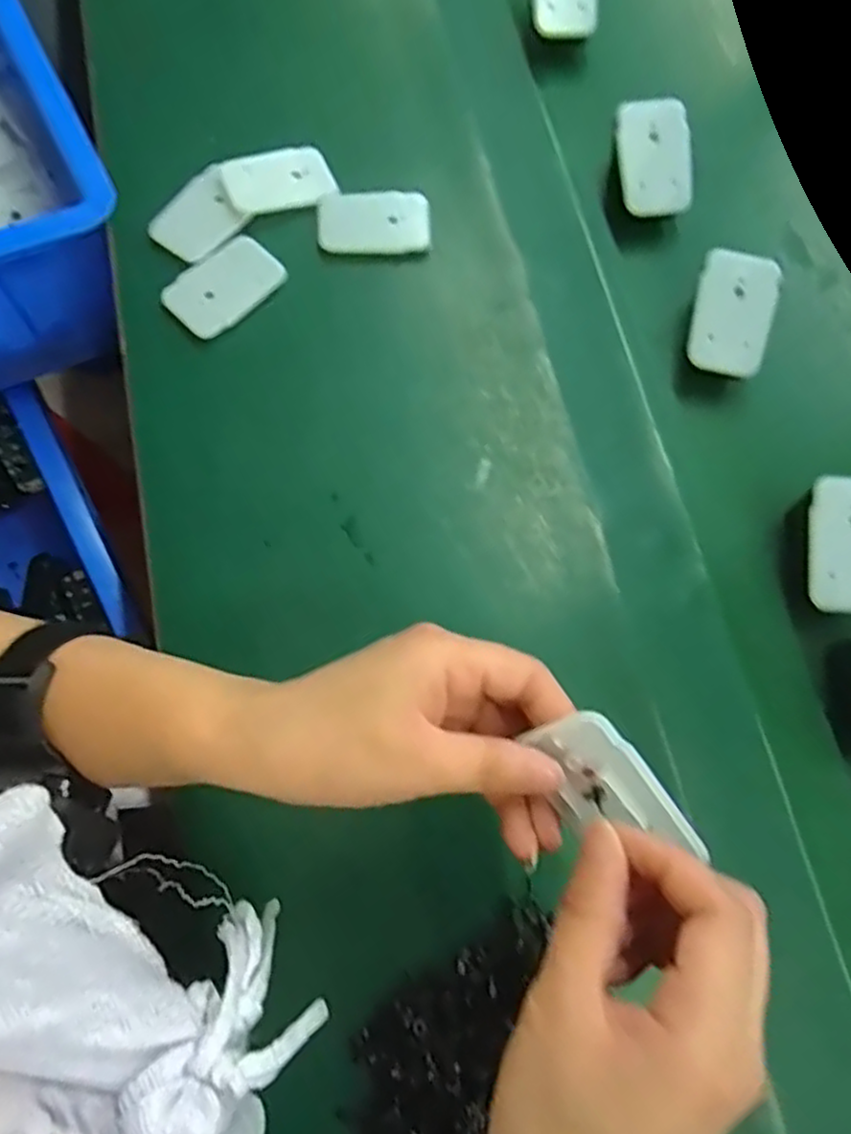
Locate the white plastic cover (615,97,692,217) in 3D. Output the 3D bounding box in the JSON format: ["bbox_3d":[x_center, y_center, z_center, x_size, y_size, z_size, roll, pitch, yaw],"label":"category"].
[{"bbox_3d":[0.141,-0.254,0.433,0.044,0.009,0.067,-3,91,2],"label":"white plastic cover"}]

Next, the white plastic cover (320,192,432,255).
[{"bbox_3d":[-0.033,-0.218,0.443,0.069,0.009,0.040,-1,73,-3],"label":"white plastic cover"}]

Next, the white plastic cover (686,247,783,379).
[{"bbox_3d":[0.178,-0.147,0.407,0.043,0.005,0.067,11,98,11],"label":"white plastic cover"}]

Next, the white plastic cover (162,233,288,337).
[{"bbox_3d":[-0.123,-0.172,0.429,0.069,0.005,0.045,-43,79,-14],"label":"white plastic cover"}]

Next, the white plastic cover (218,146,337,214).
[{"bbox_3d":[-0.093,-0.247,0.445,0.068,0.011,0.037,-14,74,-7],"label":"white plastic cover"}]

